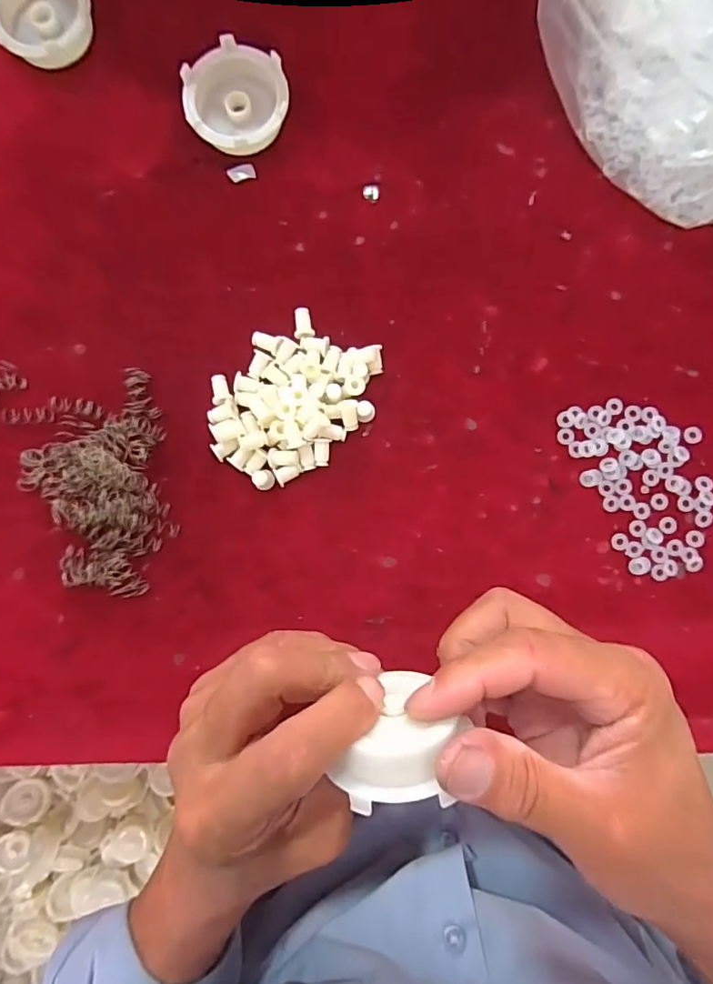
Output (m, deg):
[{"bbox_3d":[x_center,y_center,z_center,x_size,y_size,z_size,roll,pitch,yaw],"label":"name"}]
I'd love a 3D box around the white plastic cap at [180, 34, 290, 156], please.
[{"bbox_3d":[-0.067,-0.223,0.290,0.058,0.019,0.056,0,87,0],"label":"white plastic cap"}]

